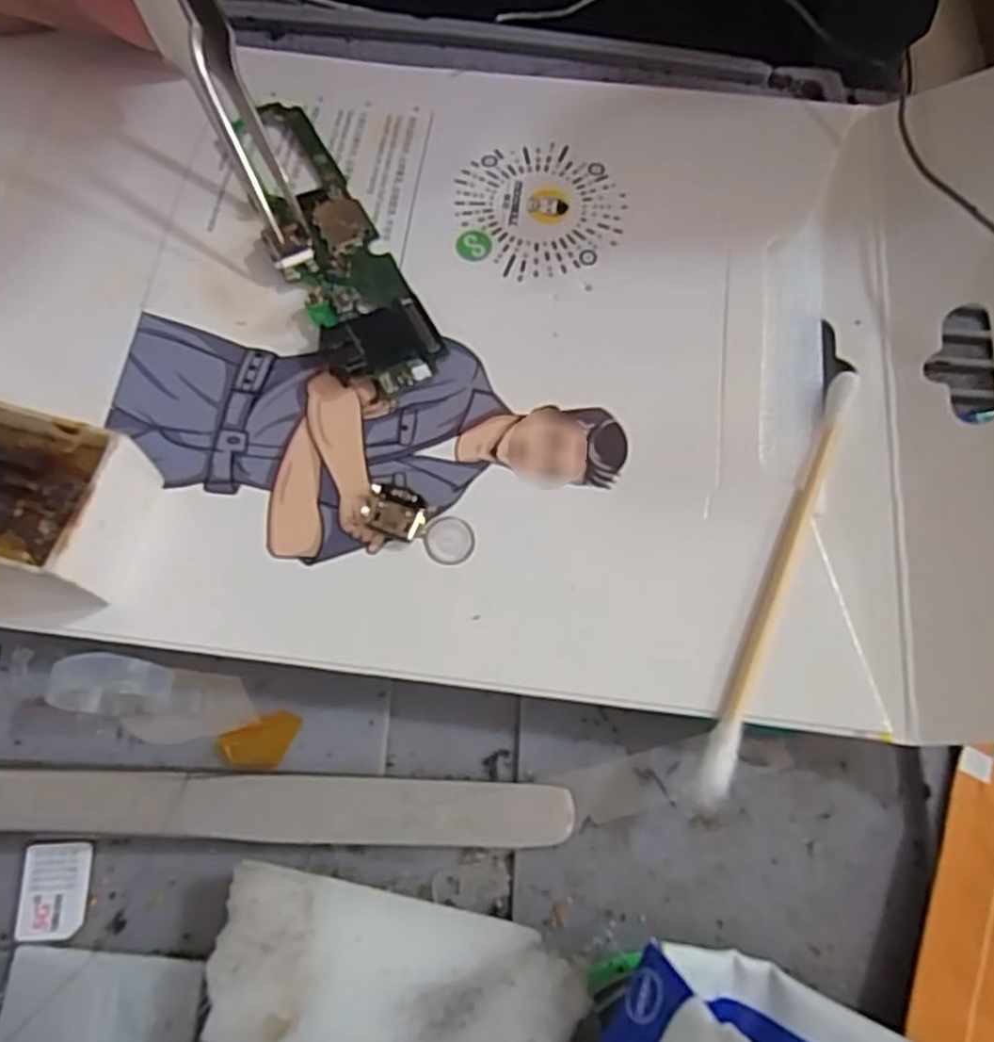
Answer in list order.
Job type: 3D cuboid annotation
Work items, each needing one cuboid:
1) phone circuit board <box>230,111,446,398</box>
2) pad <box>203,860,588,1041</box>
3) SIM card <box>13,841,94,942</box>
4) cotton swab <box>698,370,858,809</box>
[{"bbox_3d":[-0.030,-0.049,0.129,0.018,0.005,0.062,-25,73,-7],"label":"phone circuit board"},{"bbox_3d":[-0.013,0.057,0.092,0.045,0.004,0.020,10,52,6],"label":"pad"},{"bbox_3d":[-0.063,0.053,0.106,0.009,0.004,0.013,1,71,-6],"label":"SIM card"},{"bbox_3d":[0.043,0.007,0.113,0.004,0.008,0.071,23,71,6],"label":"cotton swab"}]

